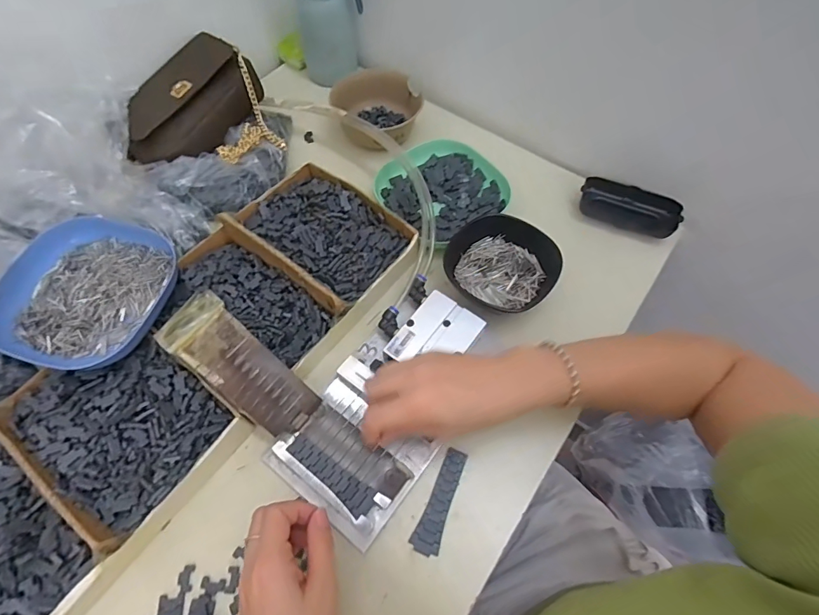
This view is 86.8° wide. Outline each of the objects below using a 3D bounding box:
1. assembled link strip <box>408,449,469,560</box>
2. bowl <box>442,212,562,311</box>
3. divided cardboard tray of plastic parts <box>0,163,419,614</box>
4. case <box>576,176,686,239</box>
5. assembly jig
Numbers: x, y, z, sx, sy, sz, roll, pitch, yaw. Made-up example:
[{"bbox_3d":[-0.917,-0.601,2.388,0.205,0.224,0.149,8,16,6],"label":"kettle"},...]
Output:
[{"bbox_3d":[0.027,0.163,0.370,0.022,0.004,0.086,21,64,10],"label":"assembled link strip"},{"bbox_3d":[0.093,-0.043,0.449,0.104,0.034,0.103,0,62,-1],"label":"bowl"},{"bbox_3d":[-0.200,0.045,0.385,0.176,0.043,0.486,36,67,17],"label":"divided cardboard tray of plastic parts"},{"bbox_3d":[0.256,-0.119,0.507,0.106,0.032,0.050,24,64,12],"label":"case"},{"bbox_3d":[-0.018,0.081,0.390,0.111,0.025,0.215,29,69,14],"label":"assembly jig"}]

